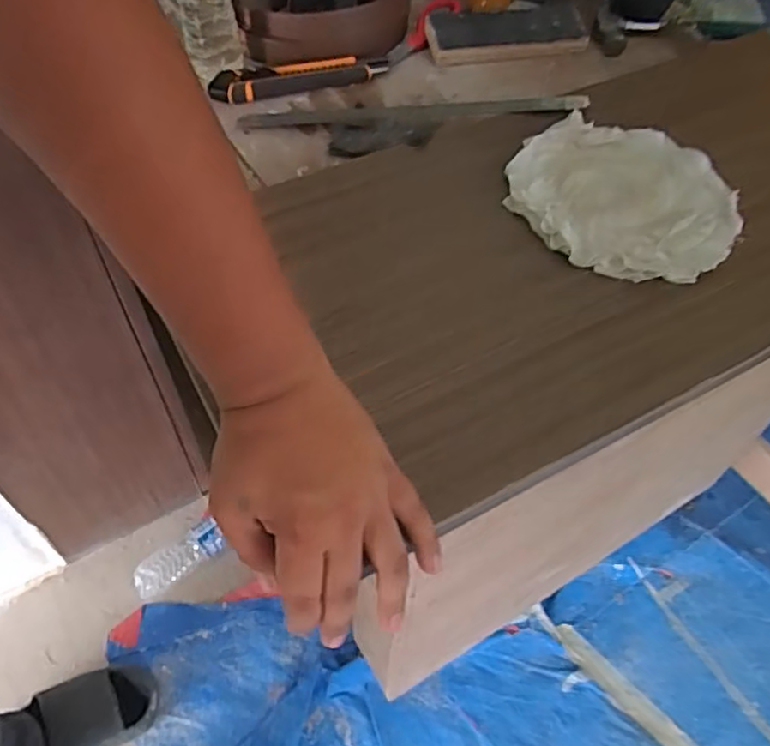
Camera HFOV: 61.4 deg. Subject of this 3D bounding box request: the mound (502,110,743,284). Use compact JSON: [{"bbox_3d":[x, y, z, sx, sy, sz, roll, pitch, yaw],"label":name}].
[{"bbox_3d":[0.196,-0.150,0.534,0.179,0.024,0.176,1,53,-1],"label":"mound"}]

